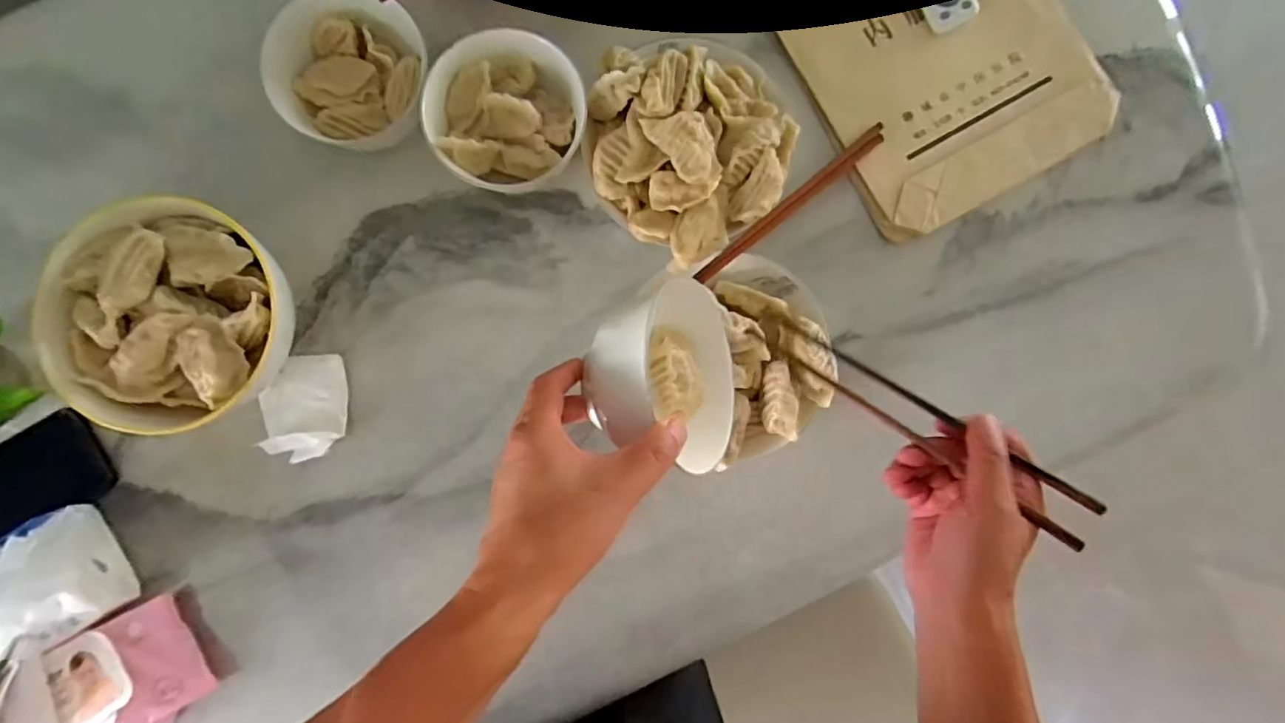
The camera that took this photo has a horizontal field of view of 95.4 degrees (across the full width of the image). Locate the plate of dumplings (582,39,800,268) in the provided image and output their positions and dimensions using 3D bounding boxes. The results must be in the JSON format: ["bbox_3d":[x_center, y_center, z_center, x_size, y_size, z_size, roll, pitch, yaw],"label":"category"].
[{"bbox_3d":[0.039,-0.186,0.485,0.171,0.076,0.174,0,90,-2],"label":"plate of dumplings"}]

